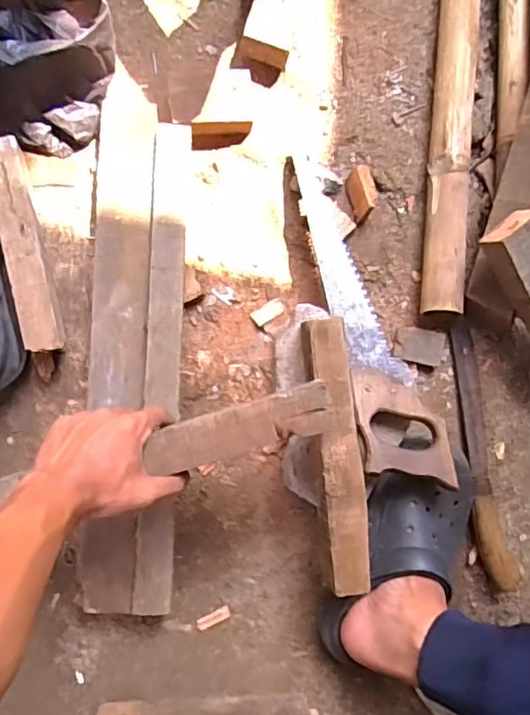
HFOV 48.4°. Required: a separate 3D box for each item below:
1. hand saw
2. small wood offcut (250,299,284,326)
[{"bbox_3d":[0.101,-0.051,0.671,0.089,0.030,0.408,-14,72,-9],"label":"hand saw"},{"bbox_3d":[0.005,-0.056,0.715,0.044,0.009,0.020,-37,93,-23],"label":"small wood offcut"}]

